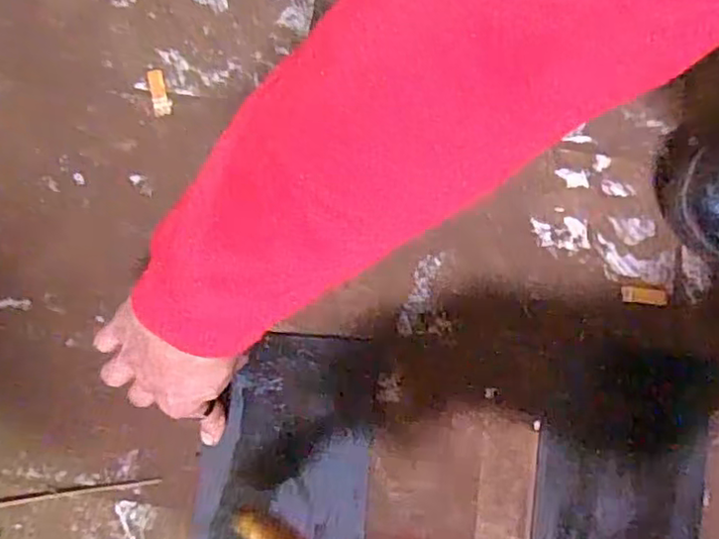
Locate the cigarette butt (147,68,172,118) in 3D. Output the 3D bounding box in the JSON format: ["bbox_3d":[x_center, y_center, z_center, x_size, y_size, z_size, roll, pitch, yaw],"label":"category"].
[{"bbox_3d":[-0.158,-0.140,0.512,0.015,0.004,0.038,-12,80,-3],"label":"cigarette butt"}]

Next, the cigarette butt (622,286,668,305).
[{"bbox_3d":[0.213,0.019,0.484,0.033,0.004,0.012,5,80,0],"label":"cigarette butt"}]

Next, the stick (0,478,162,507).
[{"bbox_3d":[-0.239,0.163,0.459,0.190,0.004,0.006,-8,80,-2],"label":"stick"}]

